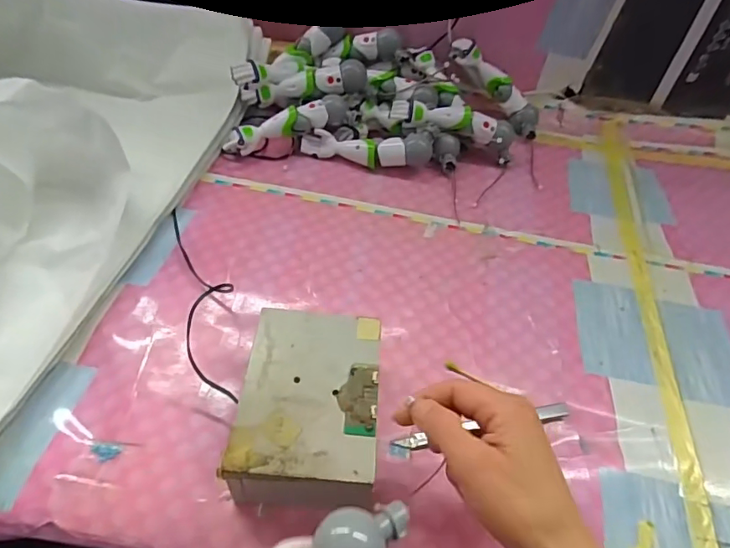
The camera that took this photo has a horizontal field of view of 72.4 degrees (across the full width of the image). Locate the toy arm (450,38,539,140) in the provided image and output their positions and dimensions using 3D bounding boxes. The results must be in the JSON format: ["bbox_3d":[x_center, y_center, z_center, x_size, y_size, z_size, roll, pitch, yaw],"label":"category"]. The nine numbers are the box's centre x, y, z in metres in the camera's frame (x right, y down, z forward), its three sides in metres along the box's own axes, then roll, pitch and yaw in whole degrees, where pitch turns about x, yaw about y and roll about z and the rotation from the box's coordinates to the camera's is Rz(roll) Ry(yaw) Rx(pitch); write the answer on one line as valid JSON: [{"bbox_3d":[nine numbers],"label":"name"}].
[{"bbox_3d":[0.168,-0.239,0.644,0.153,0.034,0.037,45,53,-7],"label":"toy arm"}]

